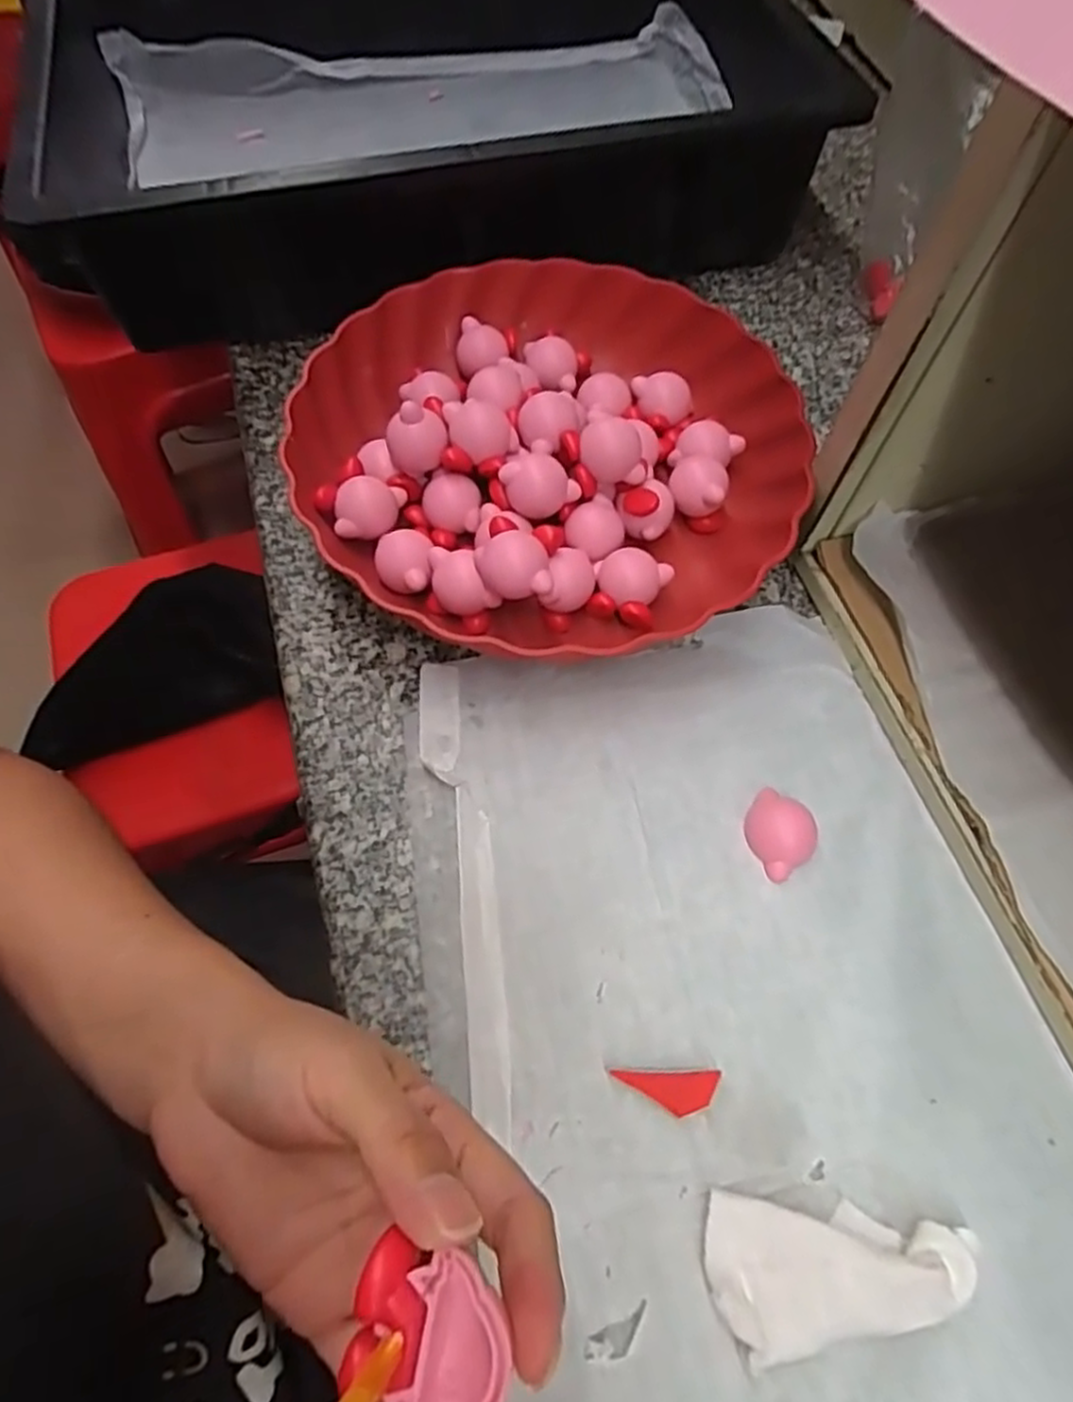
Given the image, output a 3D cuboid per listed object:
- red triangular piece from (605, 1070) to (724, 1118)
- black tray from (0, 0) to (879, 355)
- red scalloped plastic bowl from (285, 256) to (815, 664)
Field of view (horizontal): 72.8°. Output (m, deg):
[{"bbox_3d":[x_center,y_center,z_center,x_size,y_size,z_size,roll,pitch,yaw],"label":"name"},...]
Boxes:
[{"bbox_3d":[0.046,0.137,0.256,0.036,0.005,0.014,1,63,0],"label":"red triangular piece"},{"bbox_3d":[-0.056,-0.378,0.467,0.449,0.096,0.321,-16,64,-8],"label":"black tray"},{"bbox_3d":[0.009,-0.130,0.366,0.233,0.052,0.218,0,63,0],"label":"red scalloped plastic bowl"}]

